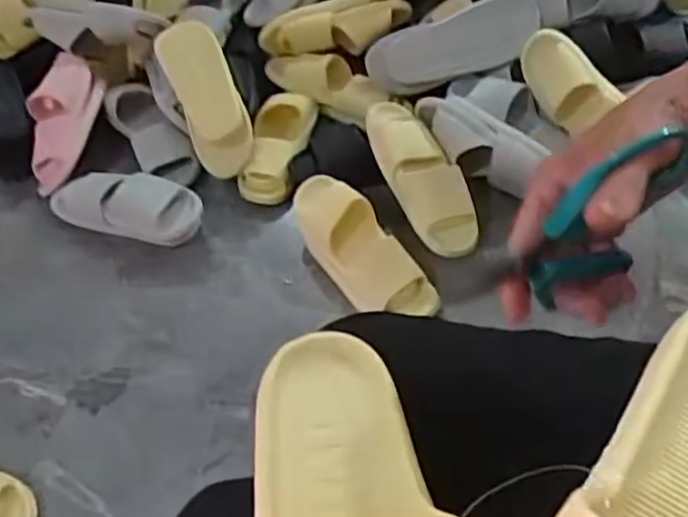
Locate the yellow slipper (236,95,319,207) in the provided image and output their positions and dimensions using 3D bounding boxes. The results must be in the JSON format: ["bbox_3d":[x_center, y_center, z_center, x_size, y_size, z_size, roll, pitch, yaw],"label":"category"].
[{"bbox_3d":[-0.118,-0.207,1.182,0.087,0.063,0.236,12,67,15],"label":"yellow slipper"}]

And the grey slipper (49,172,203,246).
[{"bbox_3d":[-0.368,-0.094,1.129,0.281,0.074,0.106,13,52,16],"label":"grey slipper"}]

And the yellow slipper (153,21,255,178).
[{"bbox_3d":[-0.236,-0.275,1.173,0.112,0.102,0.263,-19,84,-10],"label":"yellow slipper"}]

